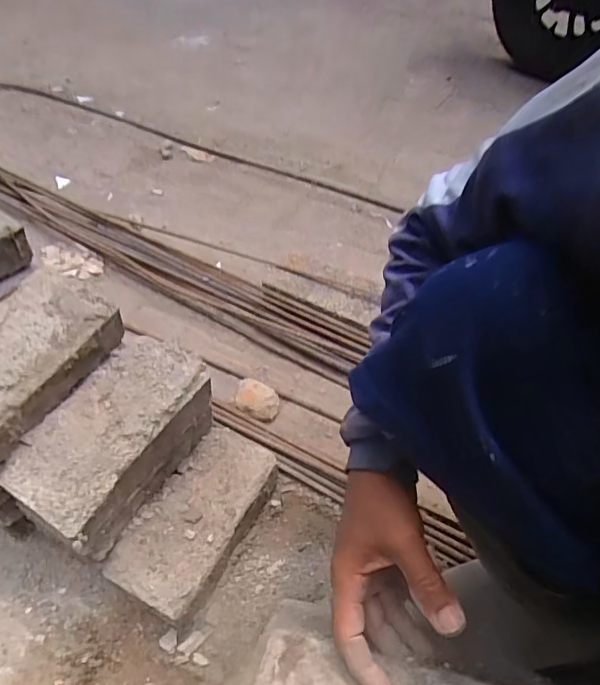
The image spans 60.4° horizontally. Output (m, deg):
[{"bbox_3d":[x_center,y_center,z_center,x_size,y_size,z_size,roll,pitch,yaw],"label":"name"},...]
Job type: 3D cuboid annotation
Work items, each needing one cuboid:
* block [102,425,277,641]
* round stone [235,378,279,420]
[{"bbox_3d":[-0.113,0.206,0.611,0.108,0.065,0.219,22,52,20],"label":"block"},{"bbox_3d":[-0.062,0.087,0.751,0.066,0.033,0.056,11,49,9],"label":"round stone"}]

